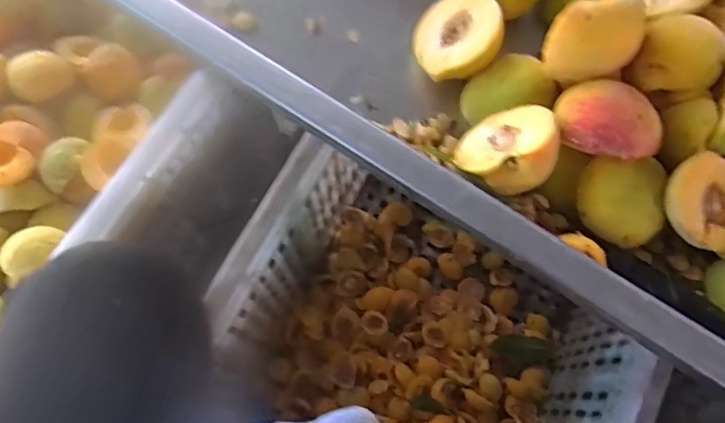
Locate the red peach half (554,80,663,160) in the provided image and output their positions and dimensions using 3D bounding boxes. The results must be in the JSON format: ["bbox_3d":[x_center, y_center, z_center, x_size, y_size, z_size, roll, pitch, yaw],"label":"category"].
[{"bbox_3d":[0.140,-0.053,0.318,0.055,0.021,0.045,4,71,0],"label":"red peach half"}]

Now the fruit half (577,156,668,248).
[{"bbox_3d":[0.151,-0.007,0.335,0.048,0.025,0.050,7,102,10],"label":"fruit half"}]

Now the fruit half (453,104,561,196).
[{"bbox_3d":[0.087,-0.039,0.342,0.059,0.025,0.059,-20,36,16],"label":"fruit half"}]

